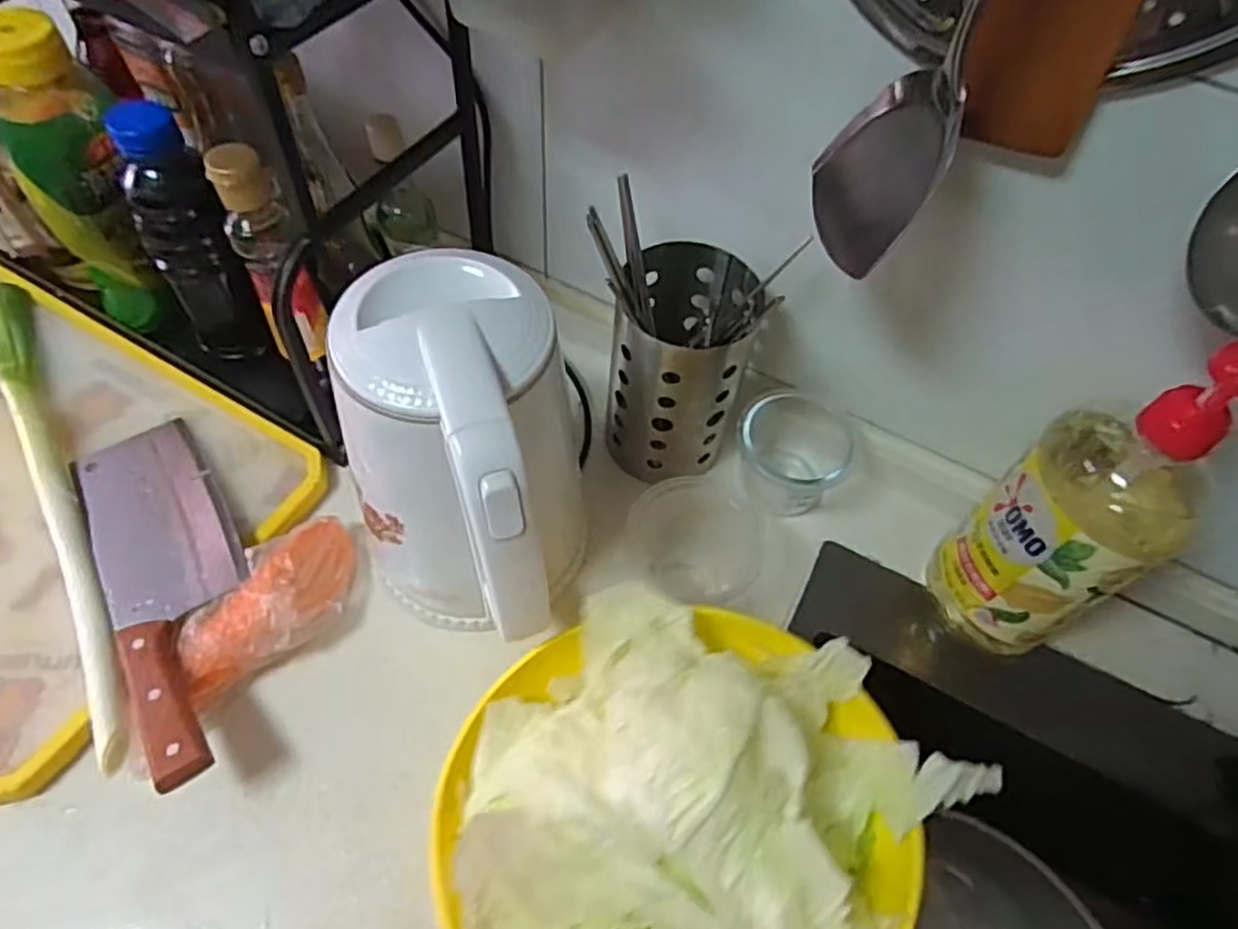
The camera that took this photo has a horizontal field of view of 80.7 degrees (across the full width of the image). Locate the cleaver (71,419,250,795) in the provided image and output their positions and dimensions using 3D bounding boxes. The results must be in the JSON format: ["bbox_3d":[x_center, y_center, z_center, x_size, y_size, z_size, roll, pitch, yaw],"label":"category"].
[{"bbox_3d":[-0.300,0.071,0.491,0.085,0.014,0.281,-29,53,-20],"label":"cleaver"}]

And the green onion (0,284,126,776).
[{"bbox_3d":[-0.423,0.011,0.528,0.047,0.031,0.449,-27,63,-19],"label":"green onion"}]

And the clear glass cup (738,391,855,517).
[{"bbox_3d":[0.136,-0.010,0.579,0.086,0.062,0.085,2,58,-3],"label":"clear glass cup"}]

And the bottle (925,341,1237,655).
[{"bbox_3d":[0.283,0.031,0.447,0.069,0.251,0.093,-30,64,-20],"label":"bottle"}]

